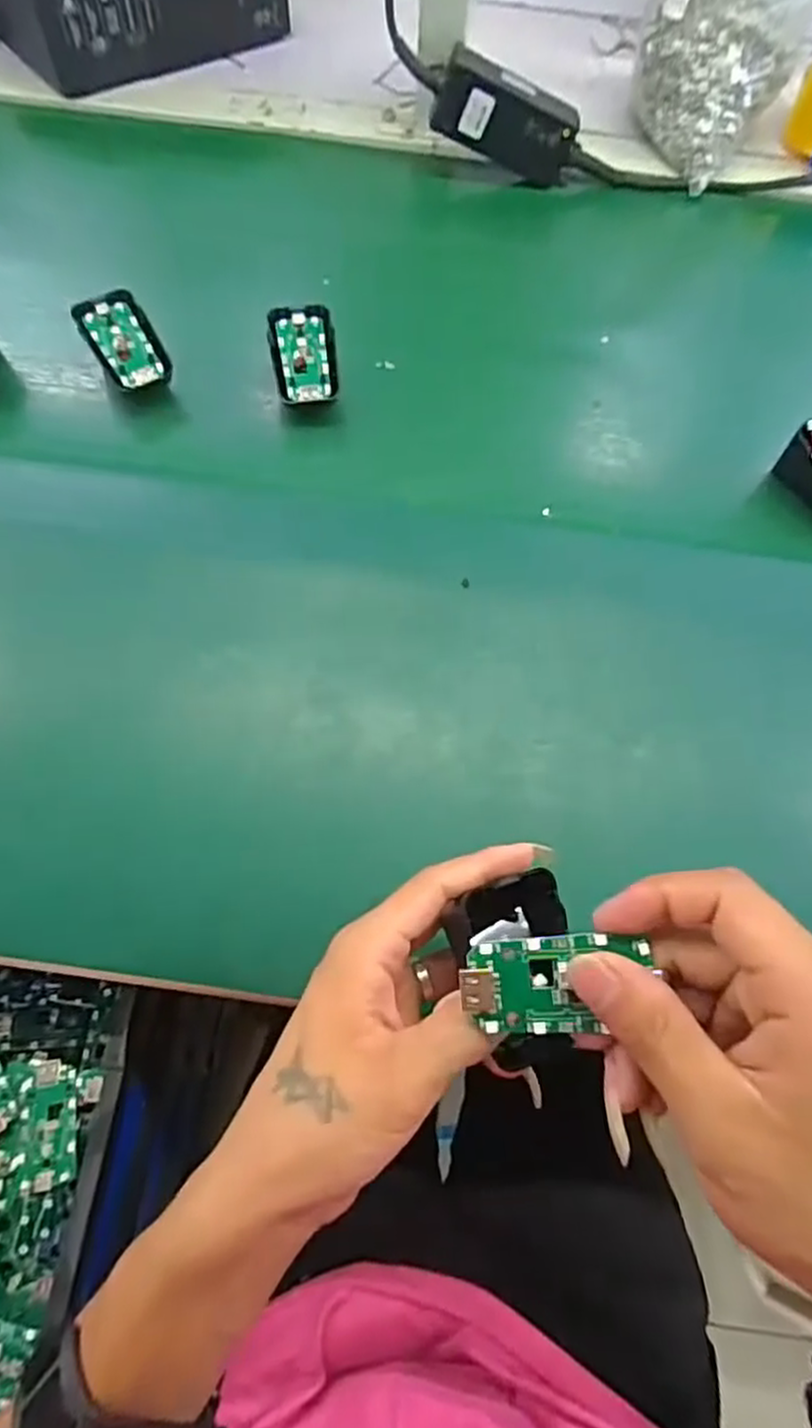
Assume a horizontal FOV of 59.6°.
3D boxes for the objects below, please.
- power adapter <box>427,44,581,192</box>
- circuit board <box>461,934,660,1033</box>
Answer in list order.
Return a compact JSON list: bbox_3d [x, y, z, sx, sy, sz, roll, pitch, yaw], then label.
[{"bbox_3d":[0.082,-0.481,0.576,0.118,0.057,0.024,12,64,-22],"label":"power adapter"},{"bbox_3d":[0.049,0.089,0.232,0.059,0.006,0.031,-5,82,6],"label":"circuit board"}]

